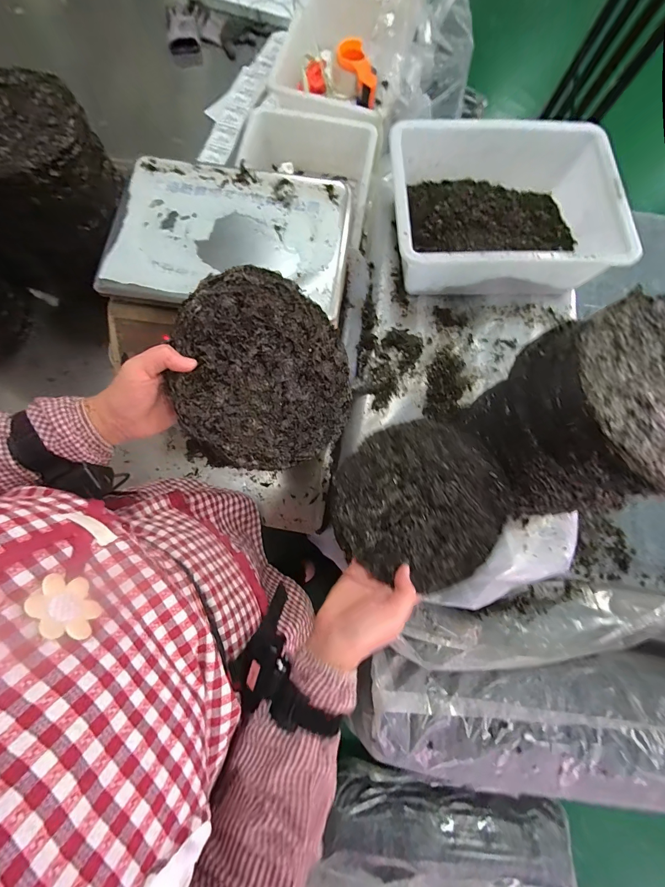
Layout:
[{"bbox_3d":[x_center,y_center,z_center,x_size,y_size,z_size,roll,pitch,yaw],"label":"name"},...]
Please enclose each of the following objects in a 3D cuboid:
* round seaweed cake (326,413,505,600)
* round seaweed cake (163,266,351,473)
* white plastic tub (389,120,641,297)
[{"bbox_3d":[0.103,0.064,0.400,0.181,0.036,0.197,0,78,-1],"label":"round seaweed cake"},{"bbox_3d":[-0.072,-0.077,0.368,0.193,0.016,0.201,0,91,-23],"label":"round seaweed cake"},{"bbox_3d":[0.282,-0.398,0.582,0.368,0.106,0.281,-1,78,-2],"label":"white plastic tub"}]

